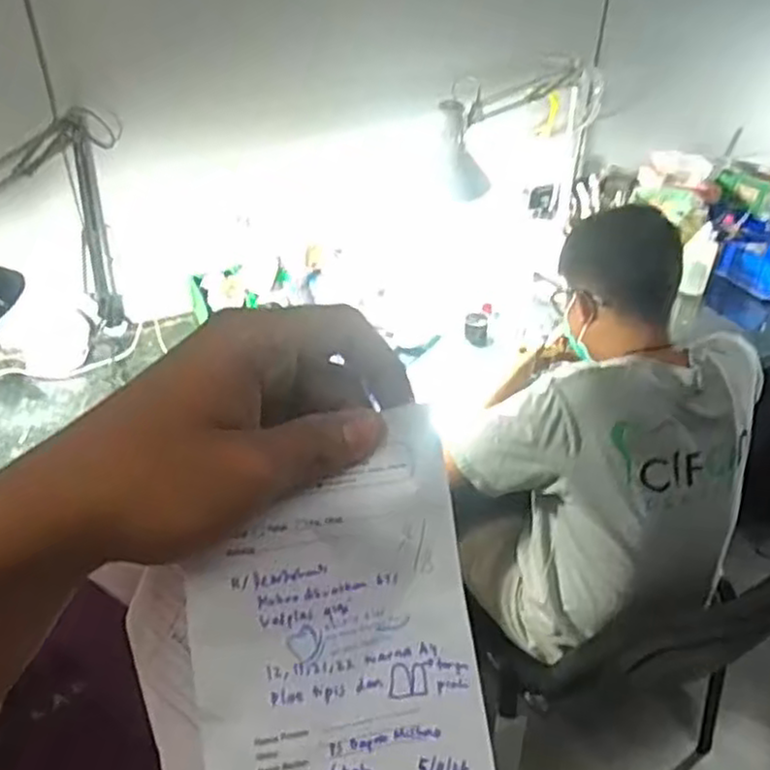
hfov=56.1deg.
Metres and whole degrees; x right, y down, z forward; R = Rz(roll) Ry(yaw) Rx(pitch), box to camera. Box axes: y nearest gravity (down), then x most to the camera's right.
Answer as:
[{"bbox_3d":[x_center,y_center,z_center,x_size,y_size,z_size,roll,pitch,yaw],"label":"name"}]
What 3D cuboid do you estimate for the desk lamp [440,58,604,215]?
[{"bbox_3d":[0.276,-0.483,1.540,0.107,0.323,0.521,30,46,31],"label":"desk lamp"}]

